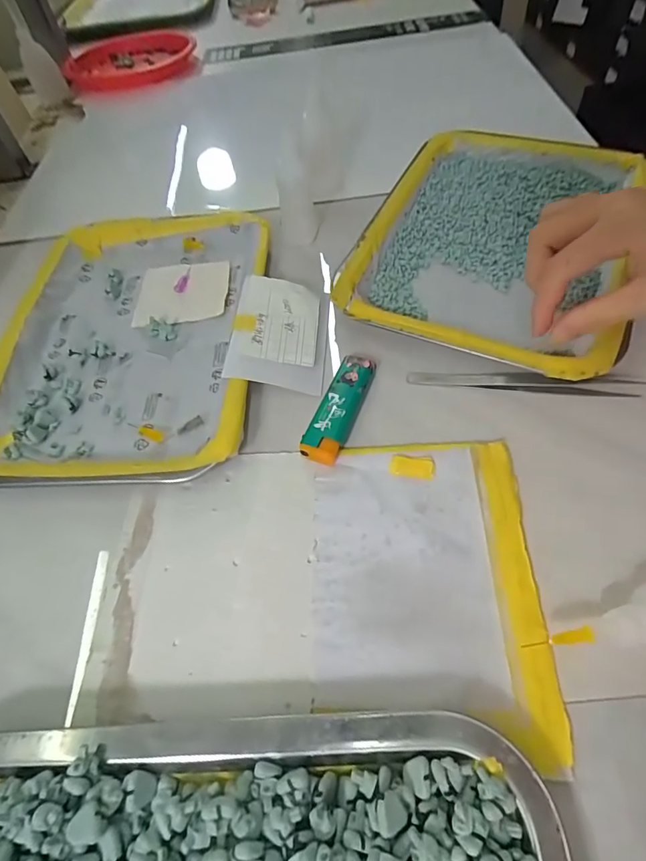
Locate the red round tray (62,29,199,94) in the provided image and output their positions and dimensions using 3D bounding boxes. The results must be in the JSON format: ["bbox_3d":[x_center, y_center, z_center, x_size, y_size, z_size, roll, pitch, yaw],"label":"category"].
[{"bbox_3d":[-0.266,-0.519,0.628,0.175,0.019,0.205,-14,56,-5],"label":"red round tray"}]

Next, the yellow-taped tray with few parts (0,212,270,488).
[{"bbox_3d":[-0.140,-0.072,0.329,0.184,0.021,0.249,-2,55,4],"label":"yellow-taped tray with few parts"}]

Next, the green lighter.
[{"bbox_3d":[0.011,-0.014,0.279,0.024,0.011,0.077,17,60,17],"label":"green lighter"}]

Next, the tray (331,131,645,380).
[{"bbox_3d":[0.133,-0.149,0.346,0.182,0.031,0.257,17,60,17],"label":"tray"}]

